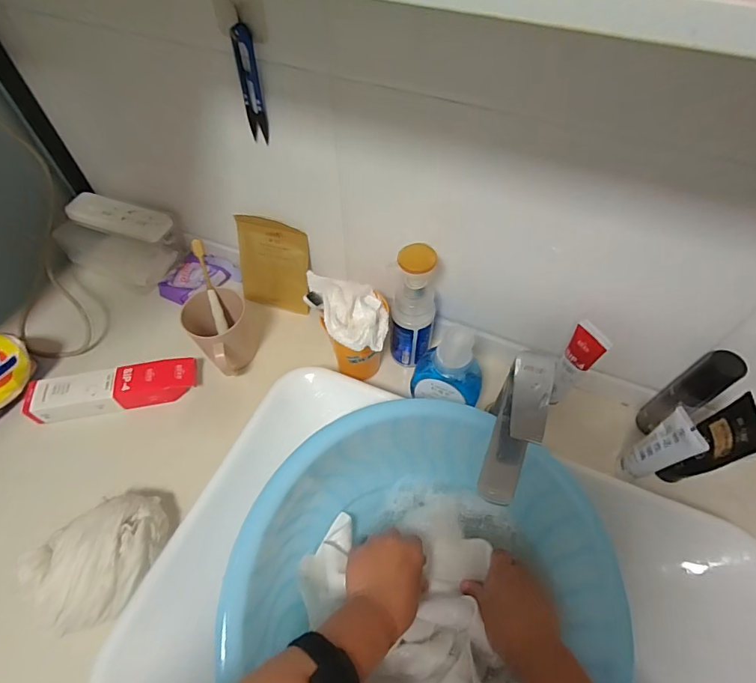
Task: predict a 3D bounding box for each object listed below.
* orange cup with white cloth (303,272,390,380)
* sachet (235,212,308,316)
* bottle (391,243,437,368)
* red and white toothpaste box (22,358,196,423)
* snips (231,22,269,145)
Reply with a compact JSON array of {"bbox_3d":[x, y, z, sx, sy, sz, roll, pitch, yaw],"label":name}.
[{"bbox_3d":[-0.038,-0.009,0.567,0.097,0.150,0.105,0,56,0],"label":"orange cup with white cloth"},{"bbox_3d":[-0.158,-0.115,0.643,0.111,0.138,0.016,14,33,15],"label":"sachet"},{"bbox_3d":[0.047,-0.039,0.553,0.056,0.191,0.048,6,56,4],"label":"bottle"},{"bbox_3d":[-0.368,0.066,0.589,0.220,0.043,0.049,-10,56,-7],"label":"red and white toothpaste box"},{"bbox_3d":[-0.134,-0.267,0.453,0.023,0.114,0.019,-15,57,-10],"label":"snips"}]

